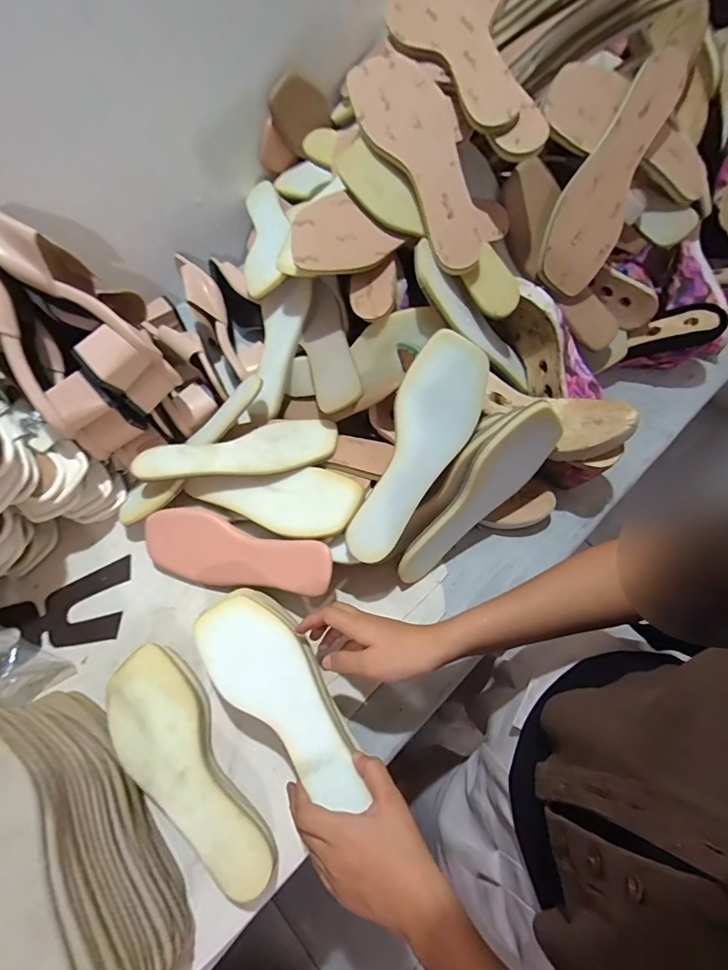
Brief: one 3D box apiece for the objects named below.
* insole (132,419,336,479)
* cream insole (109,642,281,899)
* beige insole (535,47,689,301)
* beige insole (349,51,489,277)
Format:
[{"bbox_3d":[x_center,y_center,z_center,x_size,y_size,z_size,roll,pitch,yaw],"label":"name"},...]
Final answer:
[{"bbox_3d":[-0.151,-0.036,0.518,0.238,0.011,0.078,-13,49,-7],"label":"insole"},{"bbox_3d":[-0.175,0.278,0.430,0.084,0.034,0.242,-38,68,-19],"label":"cream insole"},{"bbox_3d":[0.283,-0.357,0.494,0.026,0.101,0.247,41,109,52],"label":"beige insole"},{"bbox_3d":[0.065,-0.343,0.460,0.082,0.028,0.232,-27,92,-9],"label":"beige insole"}]

